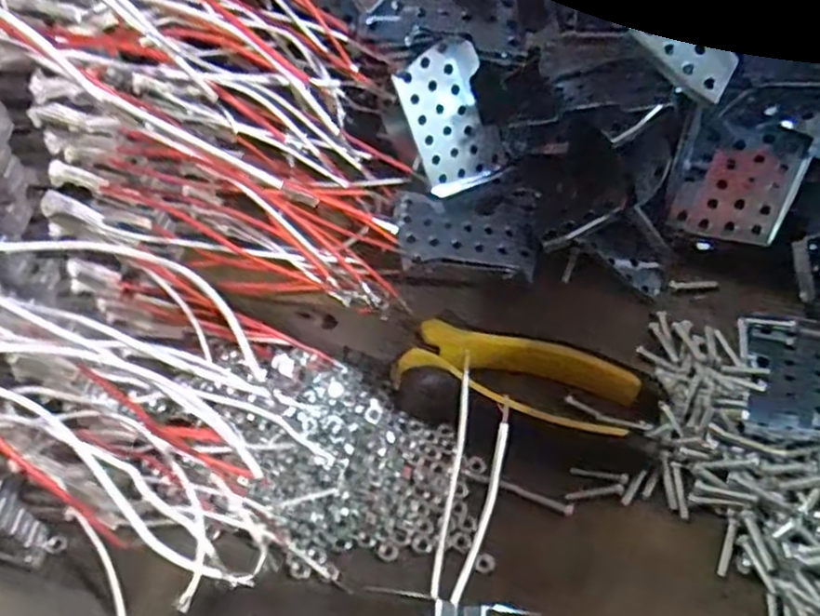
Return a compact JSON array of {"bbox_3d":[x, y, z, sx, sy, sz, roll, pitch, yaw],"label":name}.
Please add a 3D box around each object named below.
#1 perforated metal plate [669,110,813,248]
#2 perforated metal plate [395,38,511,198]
[{"bbox_3d":[0.142,-0.056,0.325,0.048,0.004,0.053,21,88,20],"label":"perforated metal plate"},{"bbox_3d":[0.019,-0.086,0.339,0.040,0.064,0.004,-30,33,-15],"label":"perforated metal plate"}]

